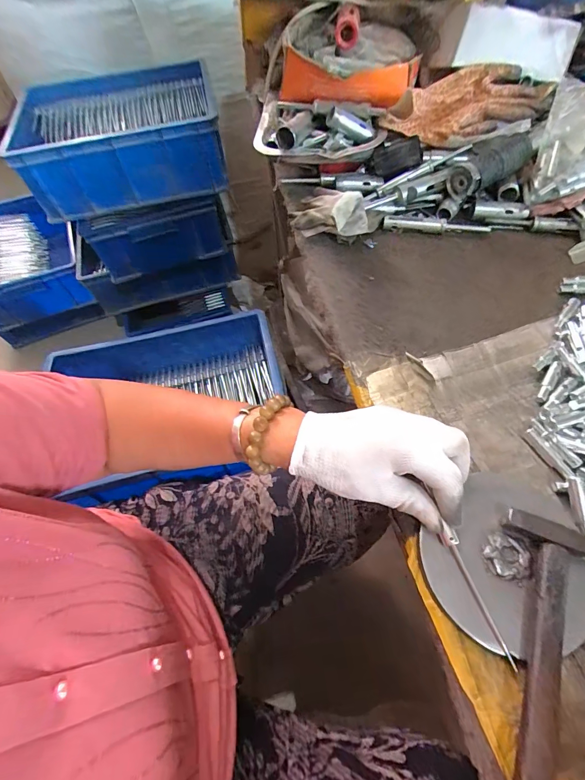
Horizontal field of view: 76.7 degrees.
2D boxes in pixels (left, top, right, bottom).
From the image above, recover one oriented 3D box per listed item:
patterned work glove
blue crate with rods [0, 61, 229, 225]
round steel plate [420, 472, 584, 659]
[{"bbox_3d":[0.237,-0.379,0.499,0.218,0.059,0.099,-22,61,-9],"label":"patterned work glove"},{"bbox_3d":[-0.356,-0.543,0.791,0.383,0.134,0.317,-13,60,-4],"label":"blue crate with rods"},{"bbox_3d":[0.170,0.131,0.283,0.129,0.015,0.115,-38,64,-17],"label":"round steel plate"}]

